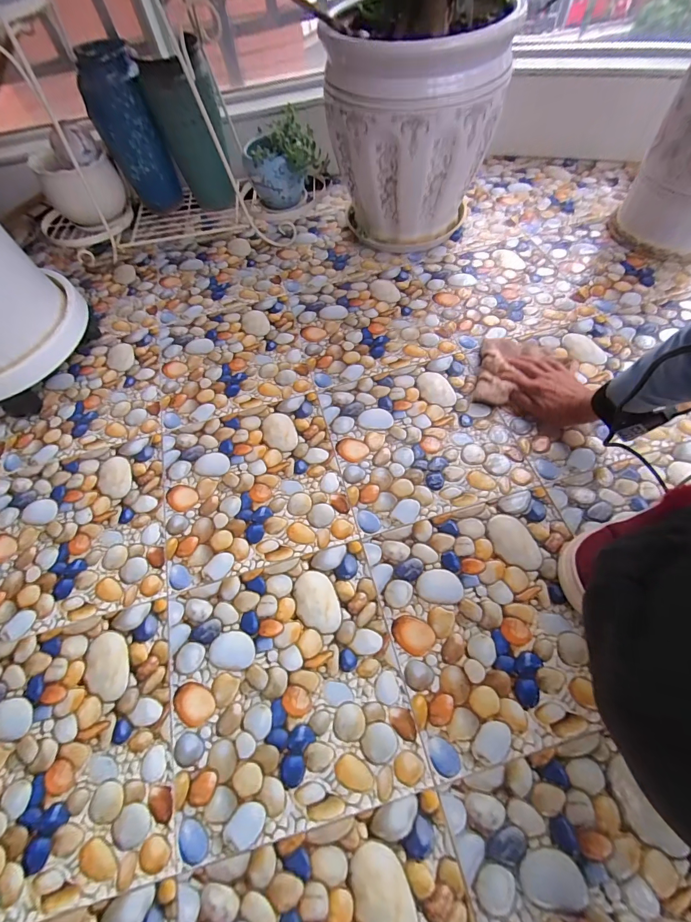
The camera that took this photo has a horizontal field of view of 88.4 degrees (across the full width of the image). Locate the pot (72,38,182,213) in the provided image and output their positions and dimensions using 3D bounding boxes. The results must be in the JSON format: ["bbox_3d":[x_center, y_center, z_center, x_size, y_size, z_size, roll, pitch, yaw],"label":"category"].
[{"bbox_3d":[-0.486,-0.743,0.812,0.128,0.258,0.134,-27,64,-10],"label":"pot"}]

